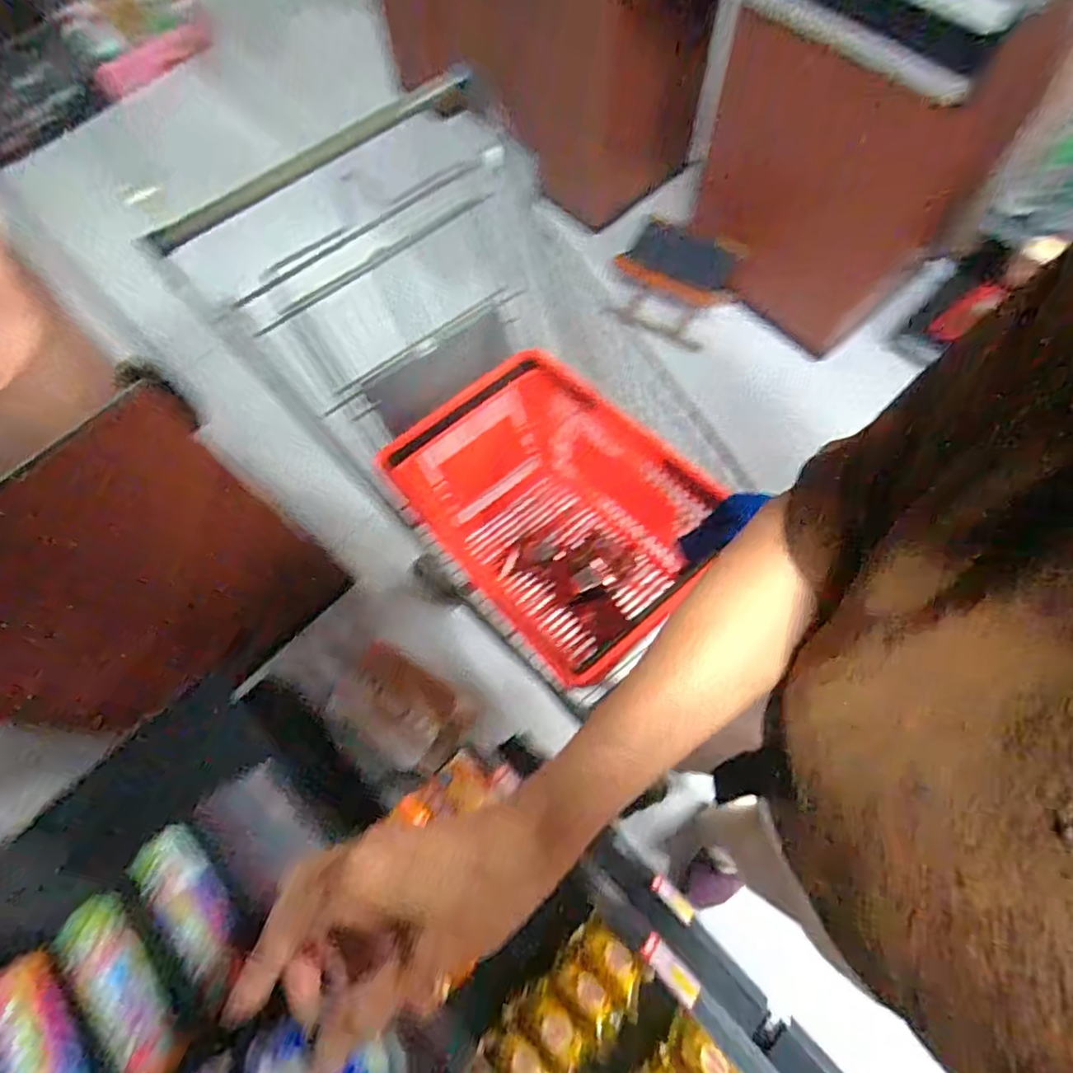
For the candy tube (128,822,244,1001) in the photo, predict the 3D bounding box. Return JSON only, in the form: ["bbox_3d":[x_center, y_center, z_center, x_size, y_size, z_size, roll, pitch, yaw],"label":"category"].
[{"bbox_3d":[-0.208,0.224,0.358,0.027,0.030,0.101,-41,72,-13],"label":"candy tube"}]

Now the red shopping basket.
[{"bbox_3d":[0.031,-0.054,1.026,0.381,0.261,0.441,-38,72,-12],"label":"red shopping basket"}]

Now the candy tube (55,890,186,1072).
[{"bbox_3d":[-0.240,0.259,0.340,0.033,0.028,0.110,-43,73,-14],"label":"candy tube"}]

